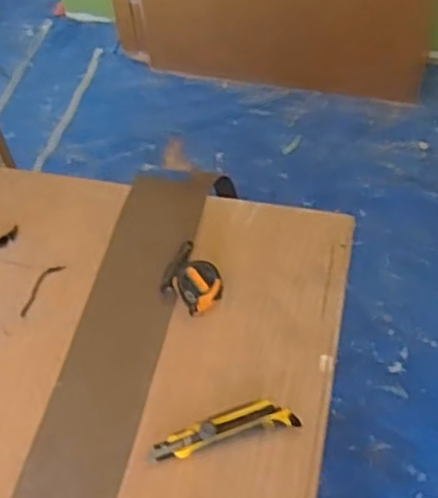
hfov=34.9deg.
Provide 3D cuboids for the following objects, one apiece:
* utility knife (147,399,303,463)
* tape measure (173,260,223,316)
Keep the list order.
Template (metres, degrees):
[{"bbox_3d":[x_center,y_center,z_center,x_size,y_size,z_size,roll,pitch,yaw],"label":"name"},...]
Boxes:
[{"bbox_3d":[0.004,0.208,0.813,0.175,0.015,0.042,-13,55,-6],"label":"utility knife"},{"bbox_3d":[-0.025,0.048,0.909,0.062,0.037,0.062,-2,55,2],"label":"tape measure"}]

